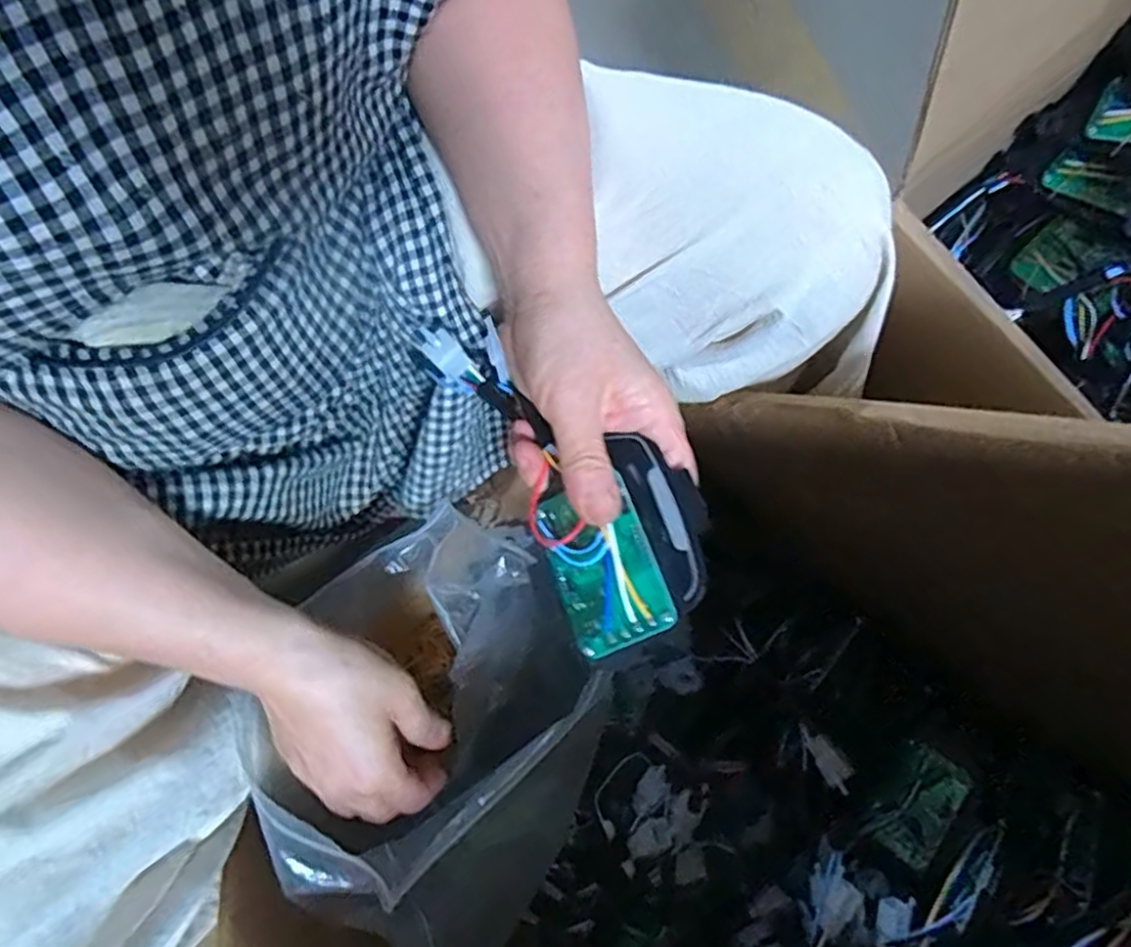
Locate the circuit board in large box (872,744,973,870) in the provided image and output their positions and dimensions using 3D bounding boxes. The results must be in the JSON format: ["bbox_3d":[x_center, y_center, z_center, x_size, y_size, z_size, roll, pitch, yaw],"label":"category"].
[{"bbox_3d":[0.243,0.229,0.489,0.047,0.007,0.072,33,95,53],"label":"circuit board in large box"}]

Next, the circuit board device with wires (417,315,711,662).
[{"bbox_3d":[0.003,-0.008,0.351,0.084,0.040,0.199,-32,67,12],"label":"circuit board device with wires"}]

